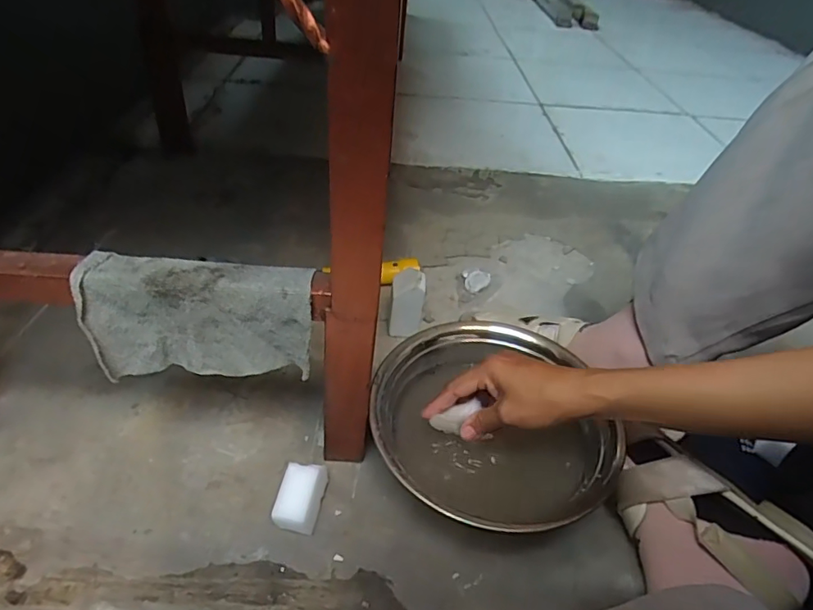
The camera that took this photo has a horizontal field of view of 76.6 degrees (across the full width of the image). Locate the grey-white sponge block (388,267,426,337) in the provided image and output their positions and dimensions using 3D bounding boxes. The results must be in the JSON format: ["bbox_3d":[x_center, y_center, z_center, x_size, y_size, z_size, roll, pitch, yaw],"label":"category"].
[{"bbox_3d":[0.000,0.000,0.627,0.038,0.088,0.033,7,41,0],"label":"grey-white sponge block"}]

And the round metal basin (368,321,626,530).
[{"bbox_3d":[0.078,0.121,0.508,0.229,0.084,0.225,-15,45,-23],"label":"round metal basin"}]

